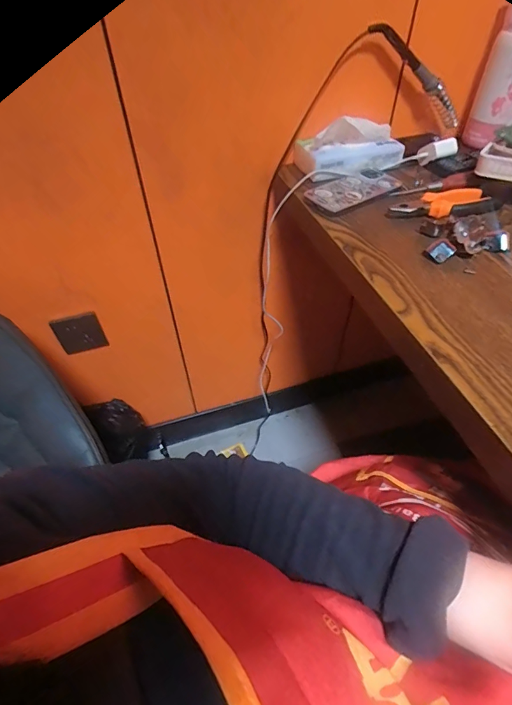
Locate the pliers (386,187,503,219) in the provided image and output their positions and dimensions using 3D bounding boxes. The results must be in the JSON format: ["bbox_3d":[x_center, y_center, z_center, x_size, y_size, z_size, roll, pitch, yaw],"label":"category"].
[{"bbox_3d":[0.251,-0.203,0.527,0.150,0.014,0.052,-10,48,-7],"label":"pliers"}]

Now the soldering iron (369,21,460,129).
[{"bbox_3d":[0.252,-0.415,0.584,0.236,0.026,0.033,22,37,-34],"label":"soldering iron"}]

